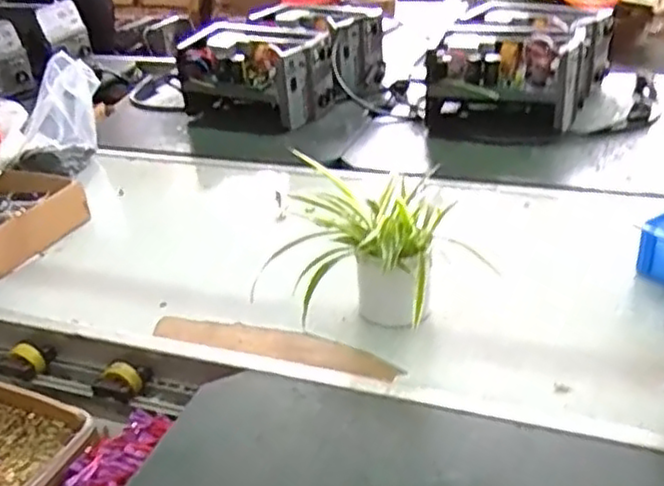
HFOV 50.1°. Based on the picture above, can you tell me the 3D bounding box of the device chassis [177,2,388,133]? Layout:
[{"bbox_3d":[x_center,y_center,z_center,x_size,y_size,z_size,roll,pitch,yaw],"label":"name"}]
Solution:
[{"bbox_3d":[-0.089,-0.413,1.628,0.310,0.179,0.432,14,35,30],"label":"device chassis"}]

